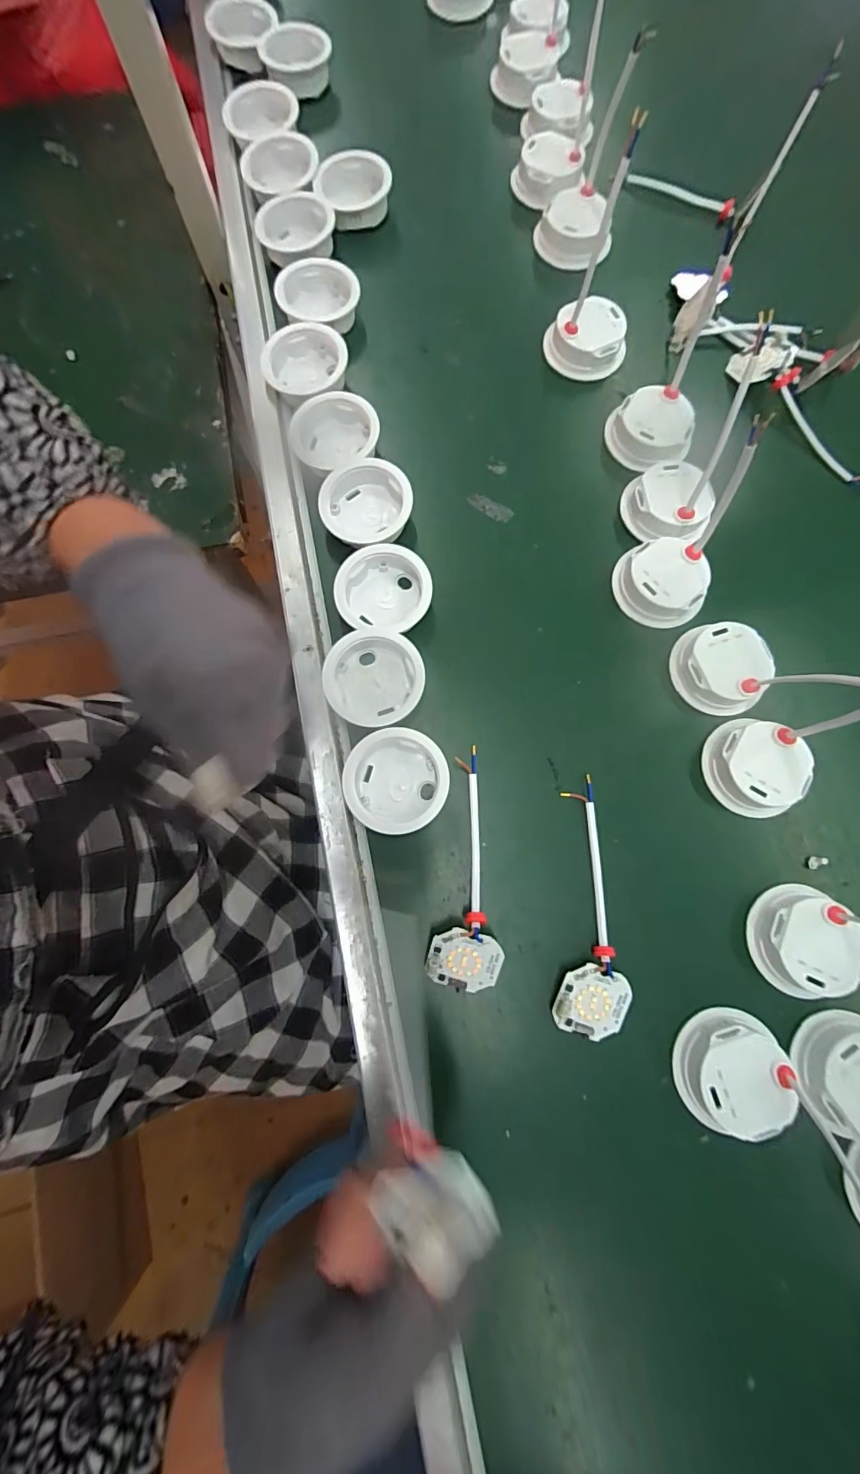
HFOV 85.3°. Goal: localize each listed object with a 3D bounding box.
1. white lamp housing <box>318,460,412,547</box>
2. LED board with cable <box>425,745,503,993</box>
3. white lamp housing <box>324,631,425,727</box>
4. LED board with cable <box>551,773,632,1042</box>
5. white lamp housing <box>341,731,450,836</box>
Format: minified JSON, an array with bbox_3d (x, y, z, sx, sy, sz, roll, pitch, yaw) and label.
[{"bbox_3d":[-0.054,-0.185,0.377,0.069,0.024,0.072,26,78,4],"label":"white lamp housing"},{"bbox_3d":[0.030,0.090,0.324,0.047,0.023,0.164,7,78,0],"label":"LED board with cable"},{"bbox_3d":[-0.041,-0.042,0.347,0.070,0.021,0.070,0,78,-1],"label":"white lamp housing"},{"bbox_3d":[0.114,0.116,0.323,0.049,0.010,0.167,6,78,0],"label":"LED board with cable"},{"bbox_3d":[-0.024,0.031,0.333,0.070,0.022,0.070,0,78,-1],"label":"white lamp housing"}]

